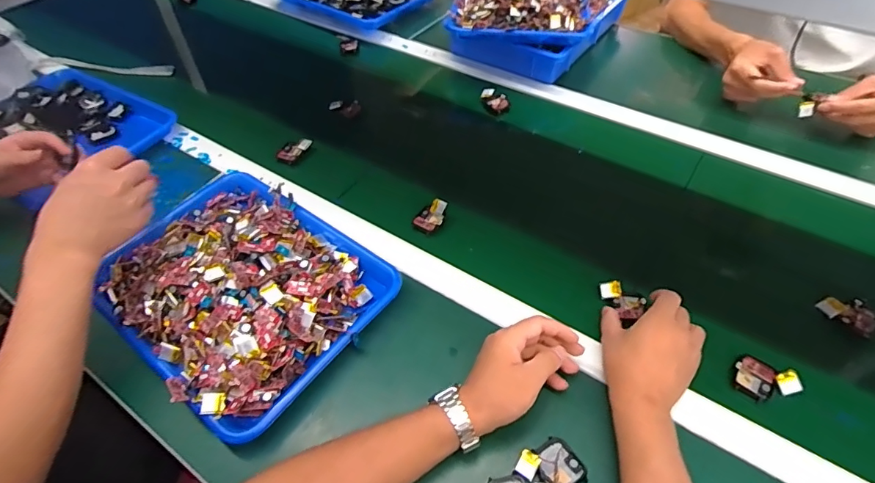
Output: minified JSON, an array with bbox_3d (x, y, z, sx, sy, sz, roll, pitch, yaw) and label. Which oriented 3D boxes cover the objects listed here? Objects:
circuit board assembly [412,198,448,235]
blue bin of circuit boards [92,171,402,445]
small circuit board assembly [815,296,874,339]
[{"bbox_3d":[-0.010,-0.037,0.649,0.035,0.025,0.045,15,52,14],"label":"circuit board assembly"},{"bbox_3d":[-0.242,0.038,0.566,0.337,0.066,0.261,29,57,23],"label":"blue bin of circuit boards"},{"bbox_3d":[0.464,0.079,0.538,0.055,0.015,0.036,27,56,23],"label":"small circuit board assembly"}]

